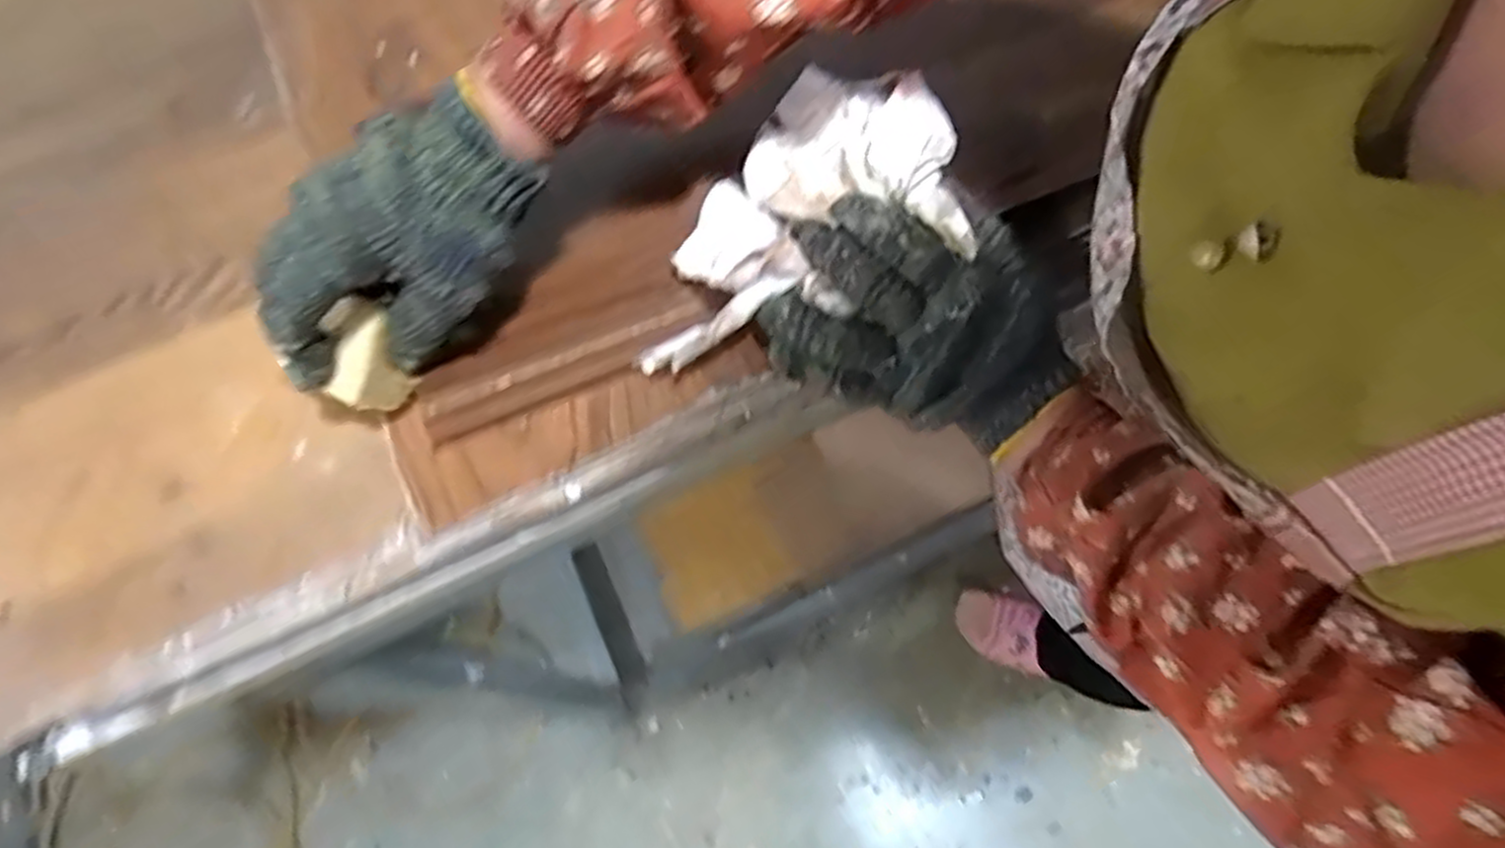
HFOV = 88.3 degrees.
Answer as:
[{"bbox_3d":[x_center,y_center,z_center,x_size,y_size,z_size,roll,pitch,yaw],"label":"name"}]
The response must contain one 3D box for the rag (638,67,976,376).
[{"bbox_3d":[0.014,-0.104,0.371,0.164,0.050,0.098,-20,67,-6],"label":"rag"}]

